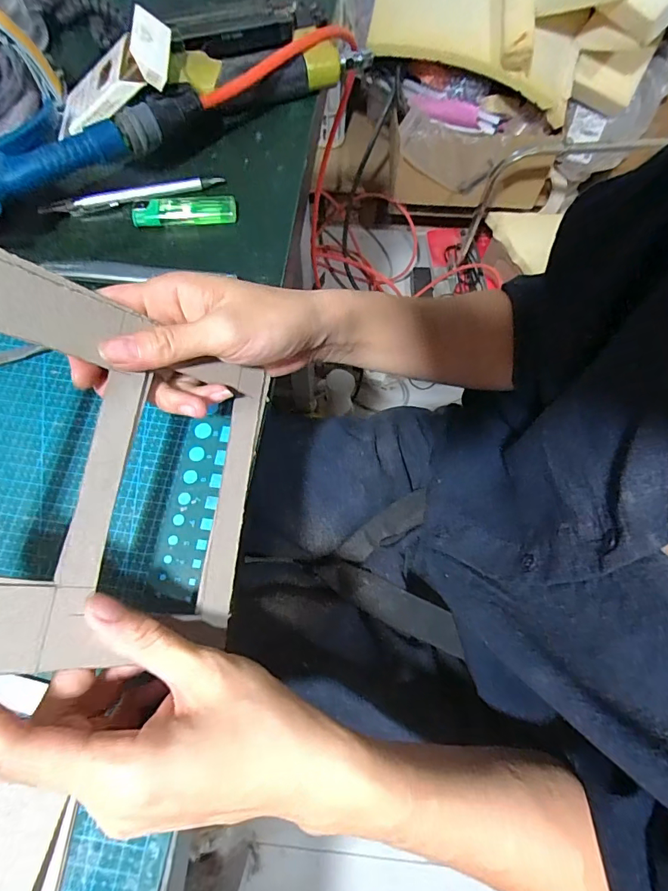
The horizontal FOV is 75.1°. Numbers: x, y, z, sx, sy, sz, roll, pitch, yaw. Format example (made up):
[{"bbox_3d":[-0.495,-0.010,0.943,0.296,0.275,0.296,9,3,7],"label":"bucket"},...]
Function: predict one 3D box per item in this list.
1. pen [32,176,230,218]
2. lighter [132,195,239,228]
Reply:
[{"bbox_3d":[-0.159,-0.199,0.343,0.140,0.004,0.014,-14,71,-6],"label":"pen"},{"bbox_3d":[-0.116,-0.183,0.338,0.078,0.010,0.022,-6,70,-3],"label":"lighter"}]

